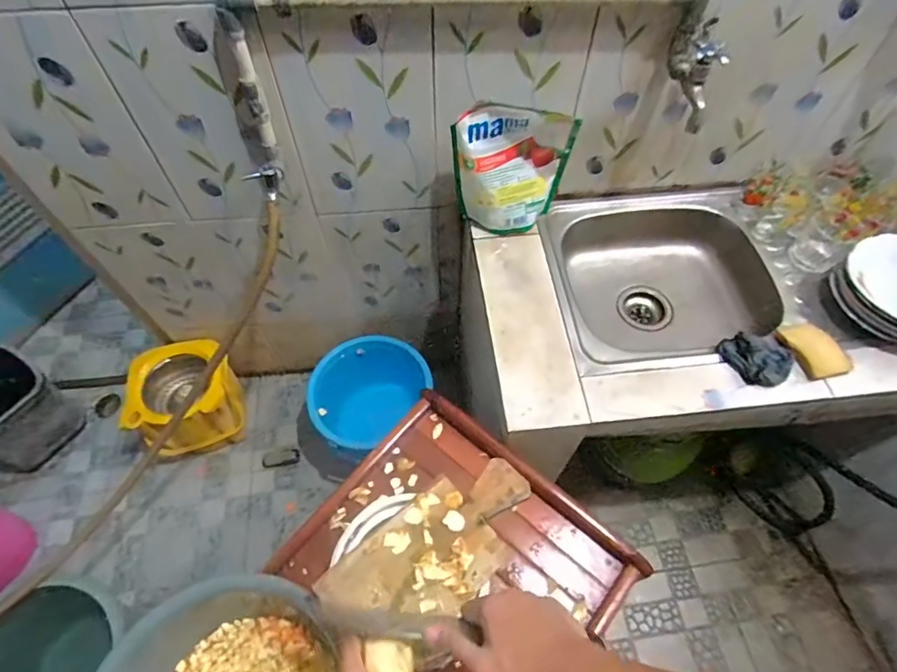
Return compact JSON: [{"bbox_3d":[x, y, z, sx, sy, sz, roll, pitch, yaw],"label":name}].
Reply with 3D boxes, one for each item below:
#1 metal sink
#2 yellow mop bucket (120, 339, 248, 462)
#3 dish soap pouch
[{"bbox_3d":[0.398,-0.083,0.998,0.417,0.179,0.373,-8,59,-5],"label":"metal sink"},{"bbox_3d":[-0.693,0.186,1.380,0.252,0.279,0.218,-14,60,-9],"label":"yellow mop bucket"},{"bbox_3d":[0.109,-0.294,0.885,0.196,0.223,0.084,5,59,3],"label":"dish soap pouch"}]

